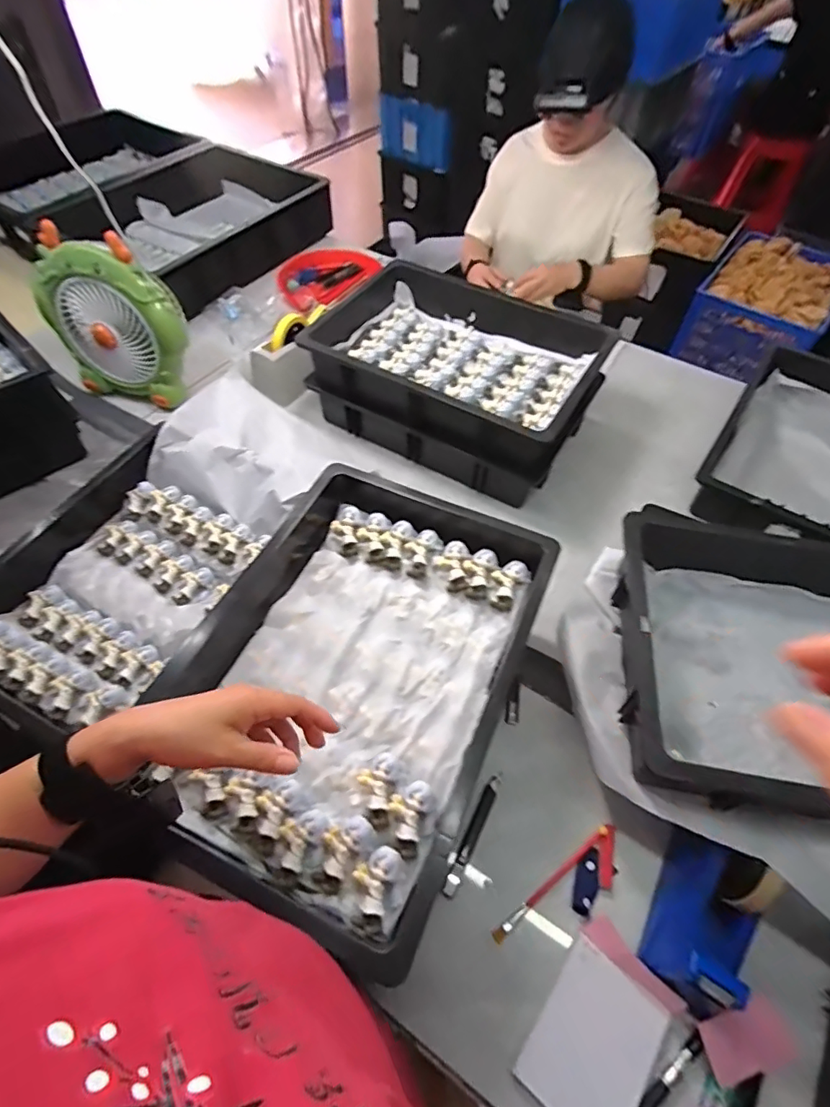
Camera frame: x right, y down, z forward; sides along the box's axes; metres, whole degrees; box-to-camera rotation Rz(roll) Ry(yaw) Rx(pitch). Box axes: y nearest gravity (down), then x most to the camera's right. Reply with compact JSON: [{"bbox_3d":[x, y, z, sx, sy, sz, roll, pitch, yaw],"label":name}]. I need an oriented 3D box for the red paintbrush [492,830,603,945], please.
[{"bbox_3d":[0.144,0.353,0.561,0.155,0.010,0.010,-30,61,-21],"label":"red paintbrush"}]

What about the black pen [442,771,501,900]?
[{"bbox_3d":[0.067,0.315,0.594,0.016,0.007,0.135,24,58,15],"label":"black pen"}]

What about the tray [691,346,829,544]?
[{"bbox_3d":[0.701,-0.169,0.888,0.332,0.078,0.482,32,60,20],"label":"tray"}]

